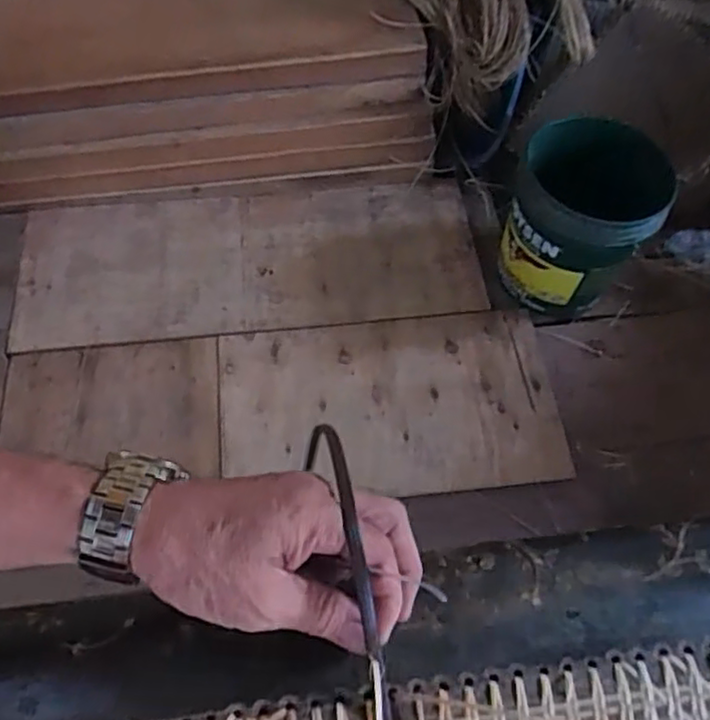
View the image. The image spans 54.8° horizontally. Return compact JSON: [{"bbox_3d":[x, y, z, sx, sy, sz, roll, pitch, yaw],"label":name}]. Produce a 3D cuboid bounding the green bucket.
[{"bbox_3d":[0.471,-0.294,1.465,0.292,0.310,0.303,24,64,11],"label":"green bucket"}]

